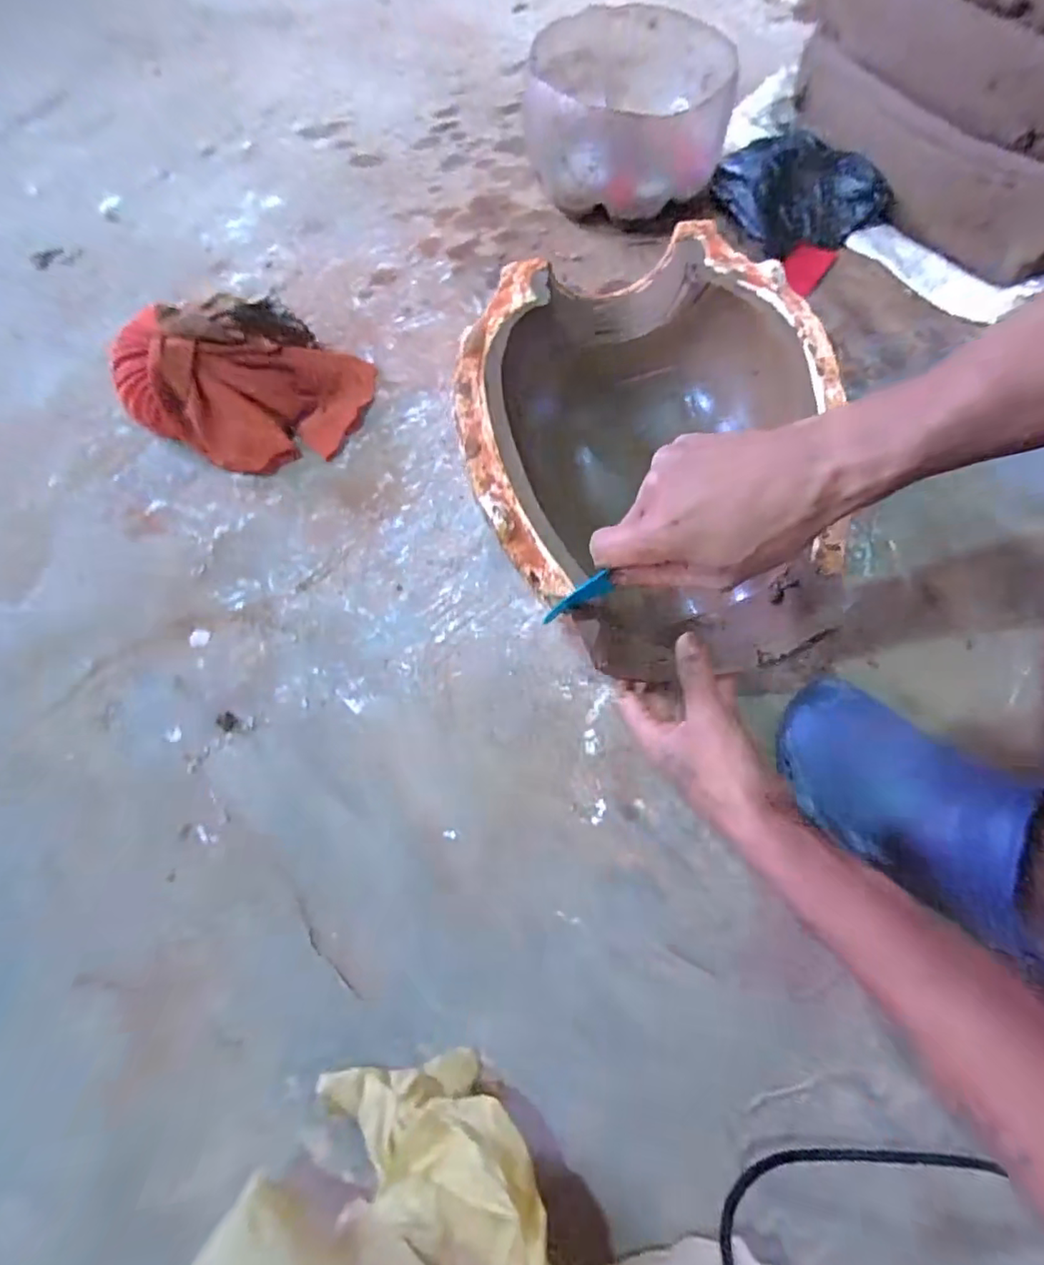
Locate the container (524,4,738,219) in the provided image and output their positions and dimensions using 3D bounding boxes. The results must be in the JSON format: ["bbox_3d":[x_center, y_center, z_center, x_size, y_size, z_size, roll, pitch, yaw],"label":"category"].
[{"bbox_3d":[0.125,-0.639,0.706,0.215,0.134,0.211,-1,67,1],"label":"container"}]

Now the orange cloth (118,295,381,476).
[{"bbox_3d":[-0.292,-0.271,0.579,0.239,0.104,0.178,15,69,8],"label":"orange cloth"}]

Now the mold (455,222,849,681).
[{"bbox_3d":[0.105,-0.135,0.508,0.291,0.183,0.373,-12,68,-3],"label":"mold"}]

